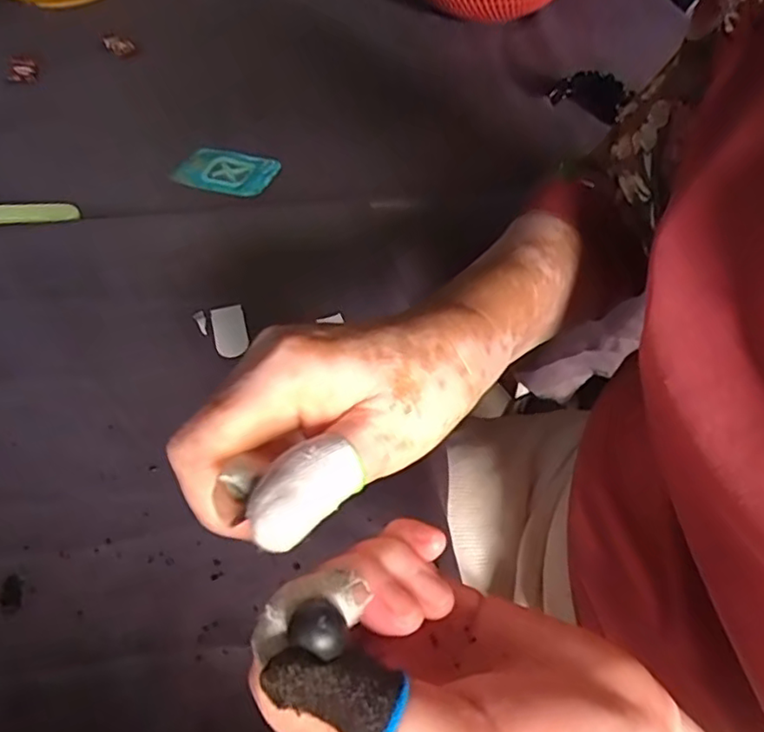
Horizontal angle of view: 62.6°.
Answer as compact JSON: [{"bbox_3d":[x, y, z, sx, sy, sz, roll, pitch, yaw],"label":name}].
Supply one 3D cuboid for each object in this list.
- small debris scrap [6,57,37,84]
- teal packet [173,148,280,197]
[{"bbox_3d":[-0.411,-0.336,0.715,0.034,0.026,0.013,-28,56,-23],"label":"small debris scrap"},{"bbox_3d":[-0.149,-0.188,0.609,0.092,0.012,0.054,6,50,3],"label":"teal packet"}]

